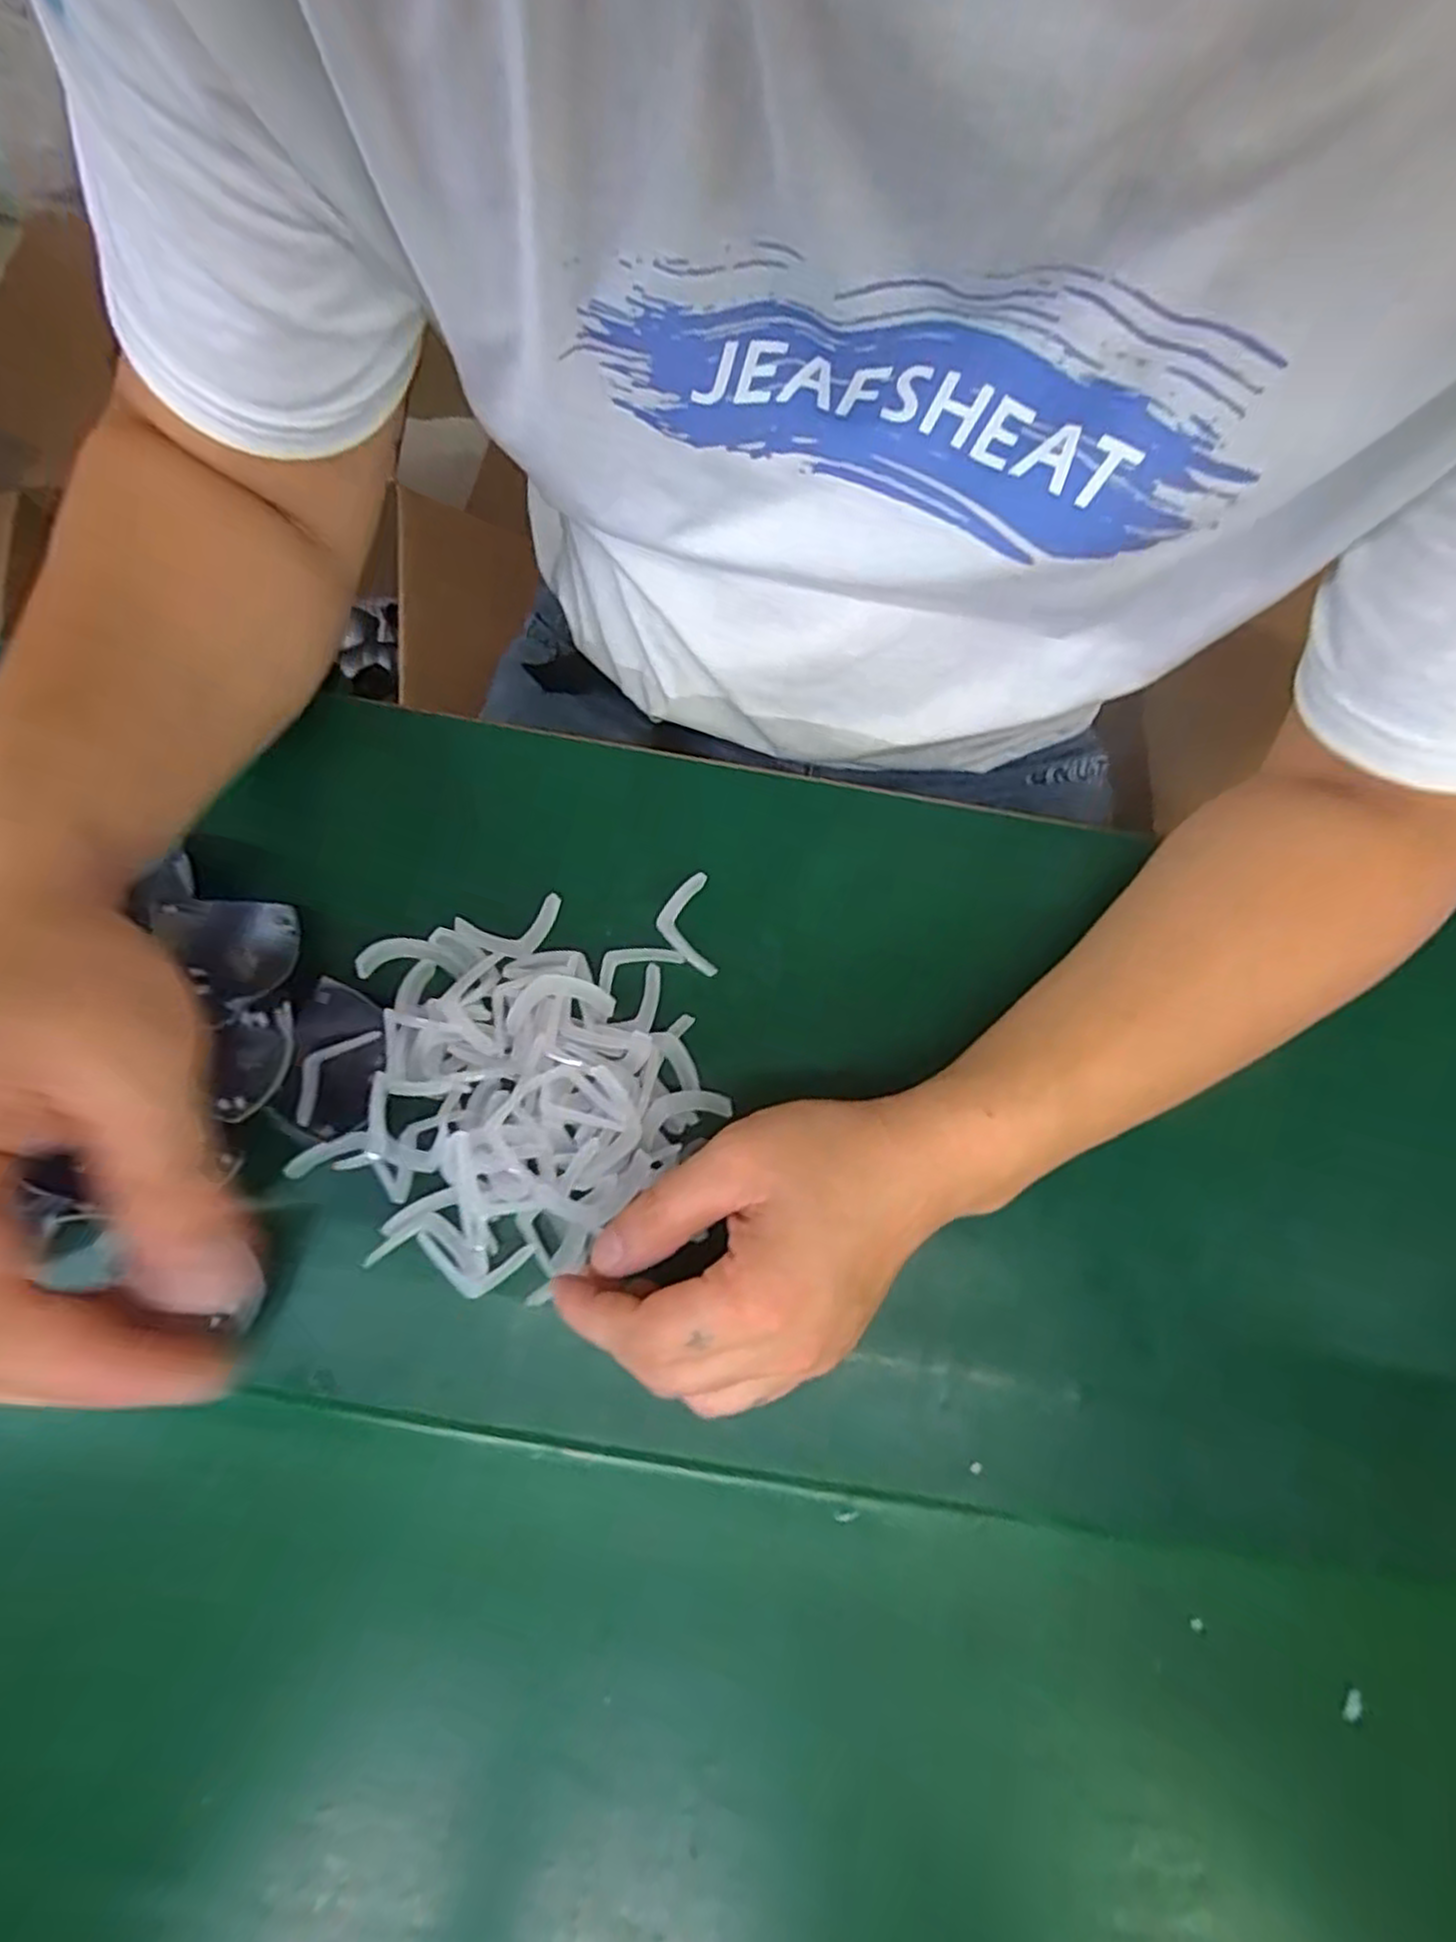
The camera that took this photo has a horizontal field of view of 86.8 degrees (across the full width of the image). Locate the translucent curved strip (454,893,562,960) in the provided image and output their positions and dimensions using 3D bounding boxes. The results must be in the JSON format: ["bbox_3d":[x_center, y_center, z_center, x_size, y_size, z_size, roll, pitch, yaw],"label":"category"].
[{"bbox_3d":[-0.096,-0.017,0.346,0.046,0.006,0.025,-16,81,-4],"label":"translucent curved strip"}]

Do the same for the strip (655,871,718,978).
[{"bbox_3d":[-0.020,-0.020,0.348,0.024,0.004,0.047,-6,80,-2],"label":"strip"}]

